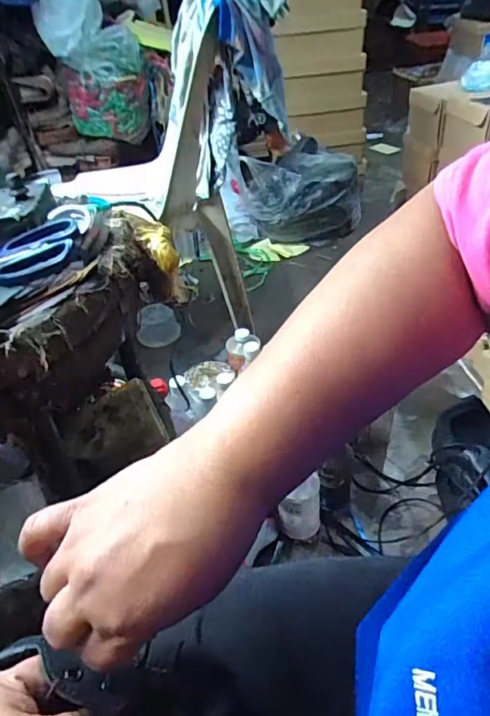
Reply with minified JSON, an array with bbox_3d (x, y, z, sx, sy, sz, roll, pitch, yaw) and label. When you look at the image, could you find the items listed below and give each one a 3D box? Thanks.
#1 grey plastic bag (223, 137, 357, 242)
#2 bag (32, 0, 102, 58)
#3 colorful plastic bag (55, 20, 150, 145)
[{"bbox_3d":[0.156,-0.542,1.627,0.450,0.266,0.217,2,40,9],"label":"grey plastic bag"},{"bbox_3d":[-0.537,-1.038,1.476,0.190,0.178,0.121,-17,41,-14],"label":"bag"},{"bbox_3d":[-0.443,-0.861,1.554,0.246,0.305,0.108,-16,41,-13],"label":"colorful plastic bag"}]

